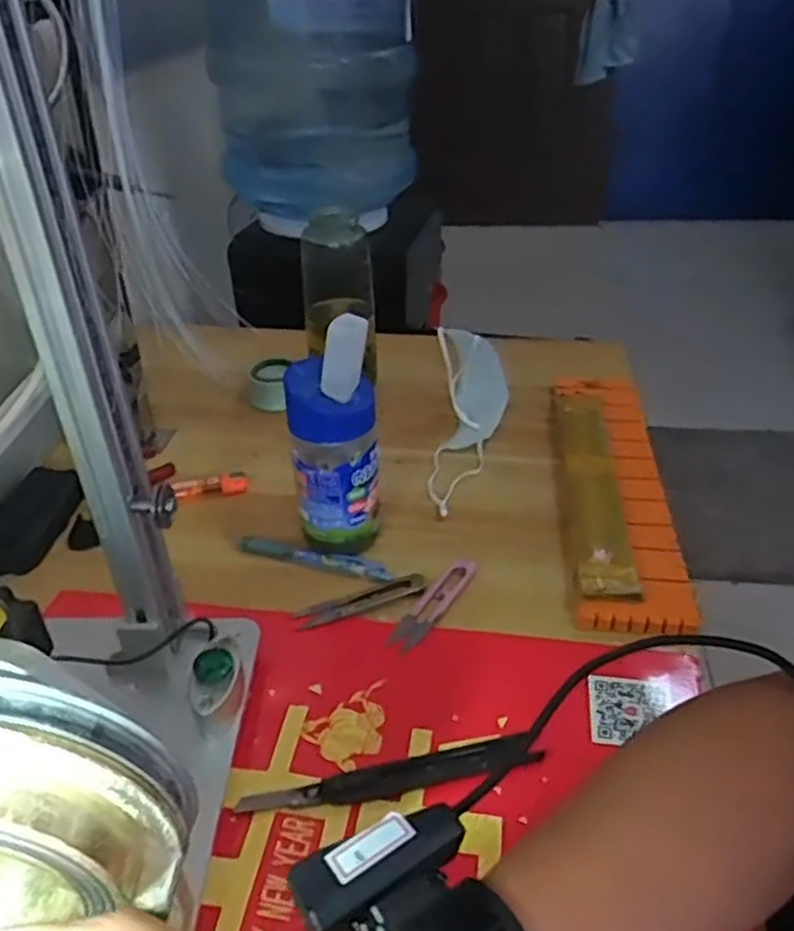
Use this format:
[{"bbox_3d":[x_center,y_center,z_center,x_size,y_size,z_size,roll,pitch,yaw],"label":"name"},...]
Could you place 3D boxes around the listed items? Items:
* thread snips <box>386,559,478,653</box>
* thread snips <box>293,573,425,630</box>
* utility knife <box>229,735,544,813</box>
[{"bbox_3d":[0.029,0.098,0.546,0.023,0.006,0.097,22,42,31],"label":"thread snips"},{"bbox_3d":[-0.026,0.099,0.555,0.096,0.004,0.023,-16,37,-18],"label":"thread snips"},{"bbox_3d":[-0.003,0.180,0.436,0.174,0.014,0.018,-9,35,-8],"label":"utility knife"}]

